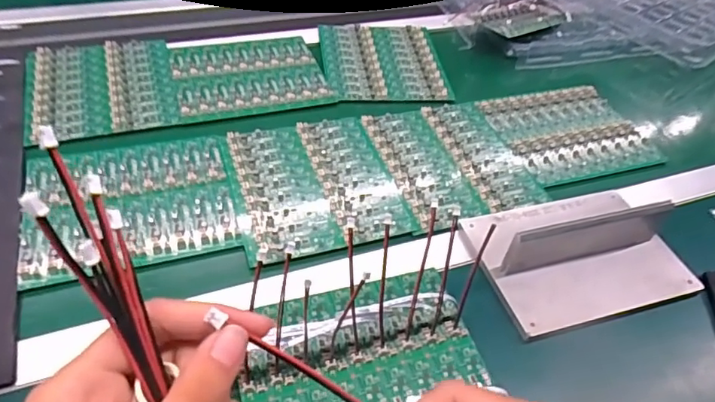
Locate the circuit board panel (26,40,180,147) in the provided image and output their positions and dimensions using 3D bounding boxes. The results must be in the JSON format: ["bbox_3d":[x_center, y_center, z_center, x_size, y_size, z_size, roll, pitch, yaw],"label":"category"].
[{"bbox_3d":[-0.324,-0.148,0.666,0.168,0.012,0.186,-13,48,-19],"label":"circuit board panel"}]

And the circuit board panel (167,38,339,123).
[{"bbox_3d":[-0.145,-0.170,0.705,0.193,0.007,0.166,-11,47,-17],"label":"circuit board panel"}]

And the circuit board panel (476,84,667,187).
[{"bbox_3d":[0.272,-0.091,0.679,0.182,0.008,0.162,-9,47,-16],"label":"circuit board panel"}]

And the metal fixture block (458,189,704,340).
[{"bbox_3d":[0.220,0.042,0.514,0.196,0.054,0.139,-10,49,-15],"label":"metal fixture block"}]

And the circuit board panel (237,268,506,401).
[{"bbox_3d":[0.009,0.123,0.408,0.194,0.059,0.162,-11,50,-16],"label":"circuit board panel"}]

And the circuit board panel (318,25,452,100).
[{"bbox_3d":[0.036,-0.204,0.761,0.169,0.006,0.187,-2,45,-9],"label":"circuit board panel"}]

